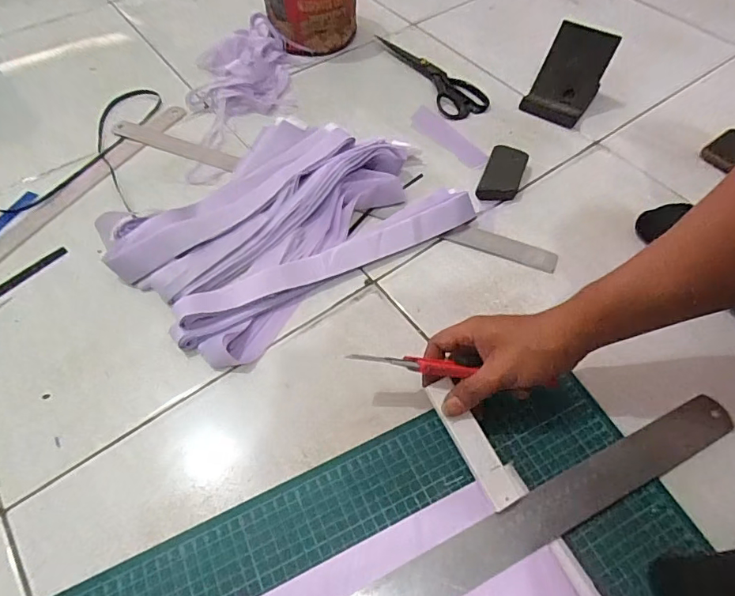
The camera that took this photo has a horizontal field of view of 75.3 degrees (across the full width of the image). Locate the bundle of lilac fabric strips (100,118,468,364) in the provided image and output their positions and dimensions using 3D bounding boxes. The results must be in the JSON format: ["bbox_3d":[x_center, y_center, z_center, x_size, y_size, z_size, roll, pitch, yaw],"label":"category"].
[{"bbox_3d":[-0.097,-0.104,0.574,0.377,0.035,0.291,-37,65,-22],"label":"bundle of lilac fabric strips"}]

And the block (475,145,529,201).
[{"bbox_3d":[0.179,-0.163,0.626,0.049,0.019,0.099,20,59,12],"label":"block"}]

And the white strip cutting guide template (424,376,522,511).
[{"bbox_3d":[0.091,0.124,0.416,0.027,0.008,0.115,-26,73,-17],"label":"white strip cutting guide template"}]

